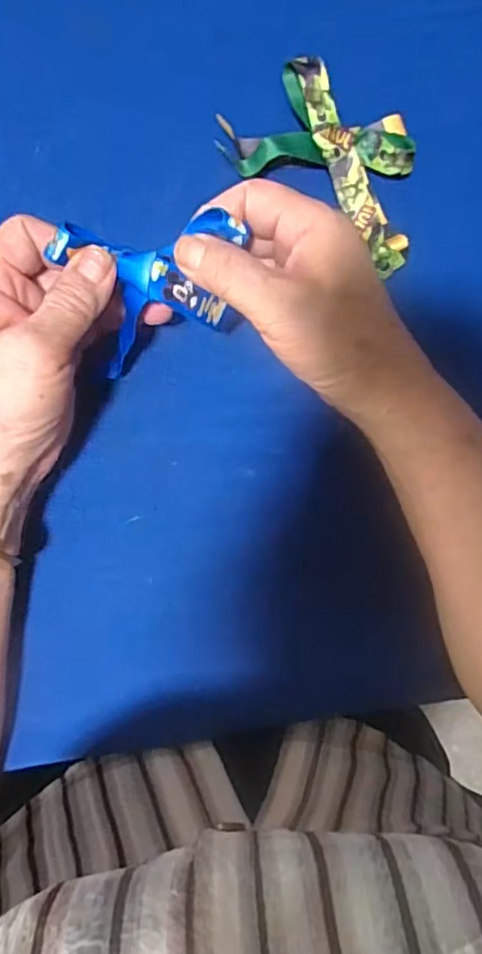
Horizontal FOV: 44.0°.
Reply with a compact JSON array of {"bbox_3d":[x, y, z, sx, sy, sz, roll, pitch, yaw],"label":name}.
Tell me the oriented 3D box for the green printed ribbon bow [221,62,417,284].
[{"bbox_3d":[0.057,-0.189,0.356,0.131,0.025,0.070,34,84,1],"label":"green printed ribbon bow"}]

